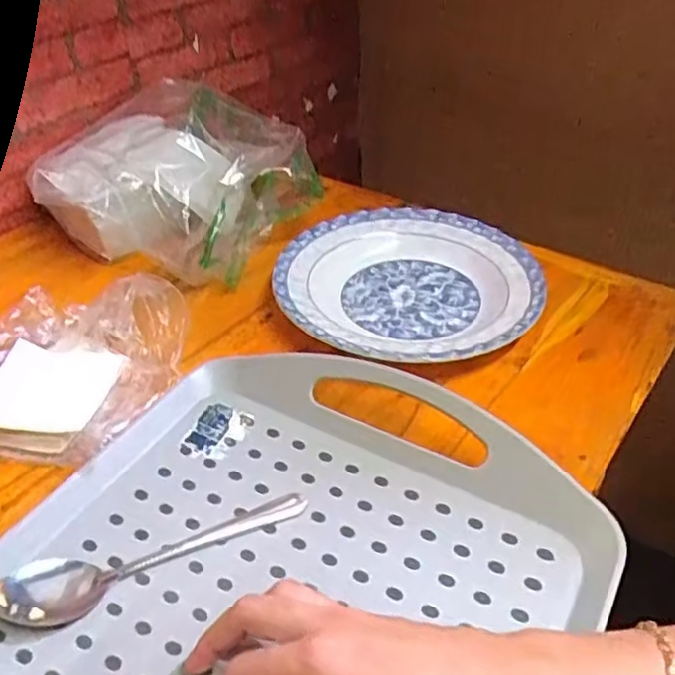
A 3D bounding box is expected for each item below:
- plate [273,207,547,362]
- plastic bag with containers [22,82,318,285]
[{"bbox_3d":[0.059,-0.046,0.570,0.214,0.028,0.212,-1,37,1],"label":"plate"},{"bbox_3d":[-0.149,-0.152,0.639,0.237,0.098,0.180,11,39,16],"label":"plastic bag with containers"}]

